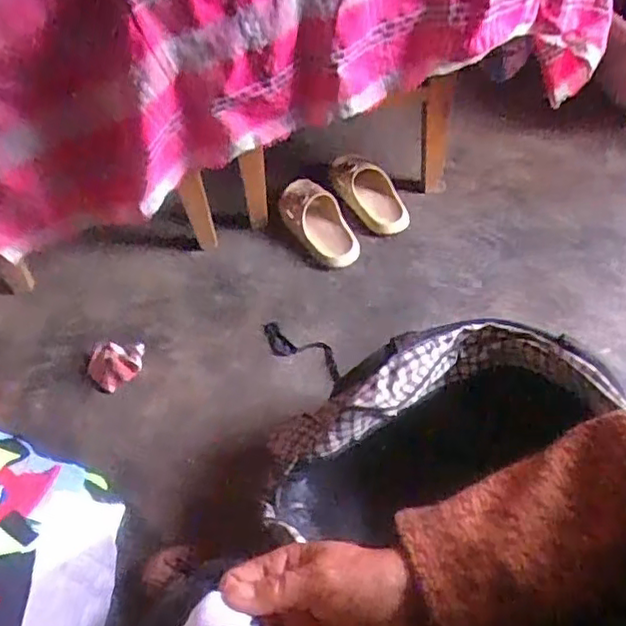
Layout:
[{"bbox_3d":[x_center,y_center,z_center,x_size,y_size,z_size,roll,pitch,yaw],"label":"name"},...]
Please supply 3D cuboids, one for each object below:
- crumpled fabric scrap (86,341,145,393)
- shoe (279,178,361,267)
[{"bbox_3d":[-0.328,0.087,1.053,0.091,0.028,0.083,-2,53,3],"label":"crumpled fabric scrap"},{"bbox_3d":[0.010,-0.170,1.212,0.097,0.055,0.199,-31,70,-18],"label":"shoe"}]

